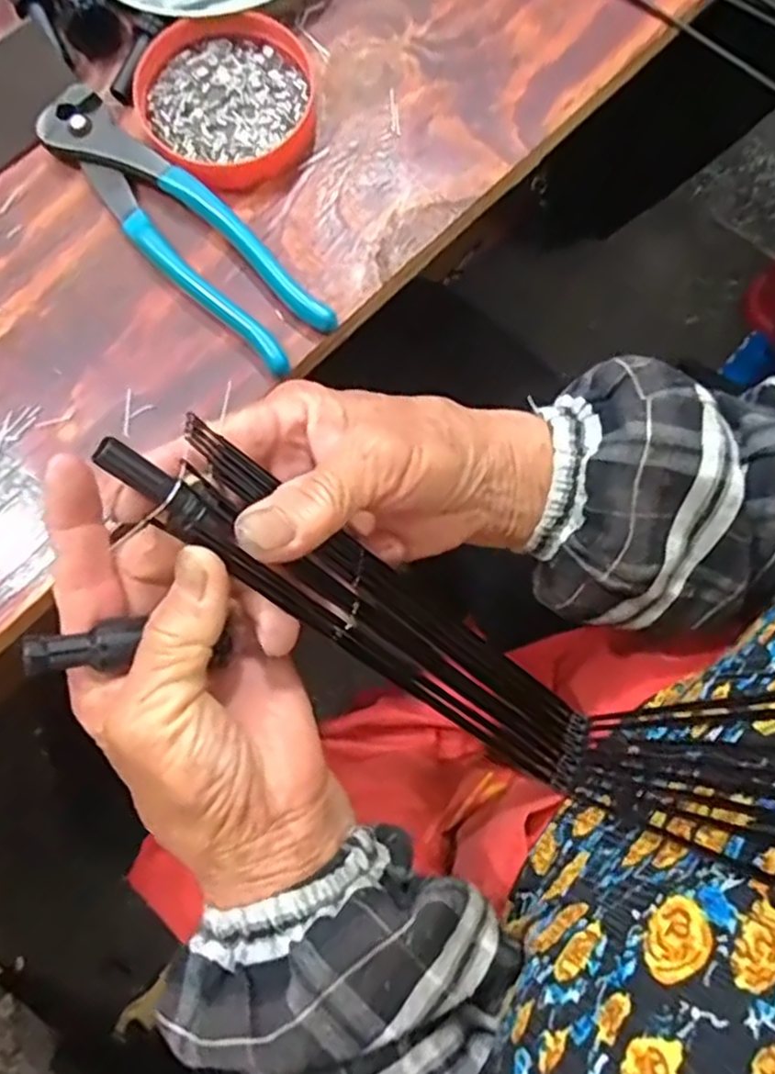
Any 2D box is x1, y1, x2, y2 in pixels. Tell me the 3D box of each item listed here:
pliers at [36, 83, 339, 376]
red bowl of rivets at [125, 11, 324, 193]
[{"bbox_3d":[-0.092,-0.138,0.327,0.040,0.012,0.162,-43,83,-7],"label":"pliers"},{"bbox_3d":[-0.075,-0.200,0.338,0.080,0.014,0.079,0,80,0],"label":"red bowl of rivets"}]

